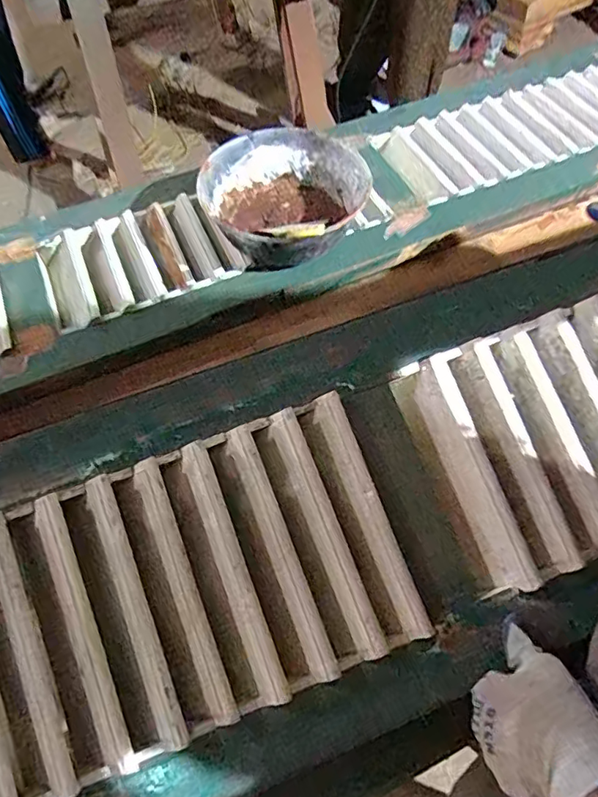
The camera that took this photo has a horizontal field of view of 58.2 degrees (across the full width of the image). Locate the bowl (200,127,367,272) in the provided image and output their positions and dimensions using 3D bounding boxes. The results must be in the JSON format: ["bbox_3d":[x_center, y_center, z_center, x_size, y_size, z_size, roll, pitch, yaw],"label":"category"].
[{"bbox_3d":[-0.019,-0.259,0.710,0.193,0.083,0.213,36,67,21],"label":"bowl"}]

